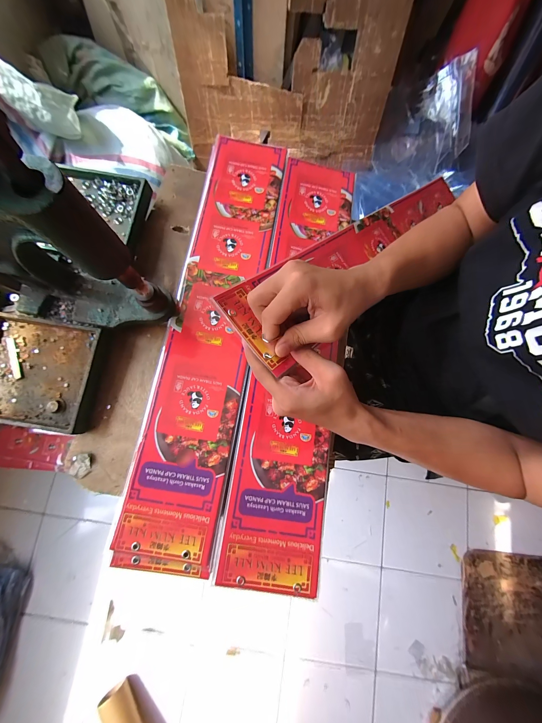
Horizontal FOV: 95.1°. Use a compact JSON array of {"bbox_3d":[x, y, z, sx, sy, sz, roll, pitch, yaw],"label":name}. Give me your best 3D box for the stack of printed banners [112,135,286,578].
[{"bbox_3d":[-0.077,-0.051,0.327,0.109,0.011,0.572,9,79,2],"label":"stack of printed banners"}]

